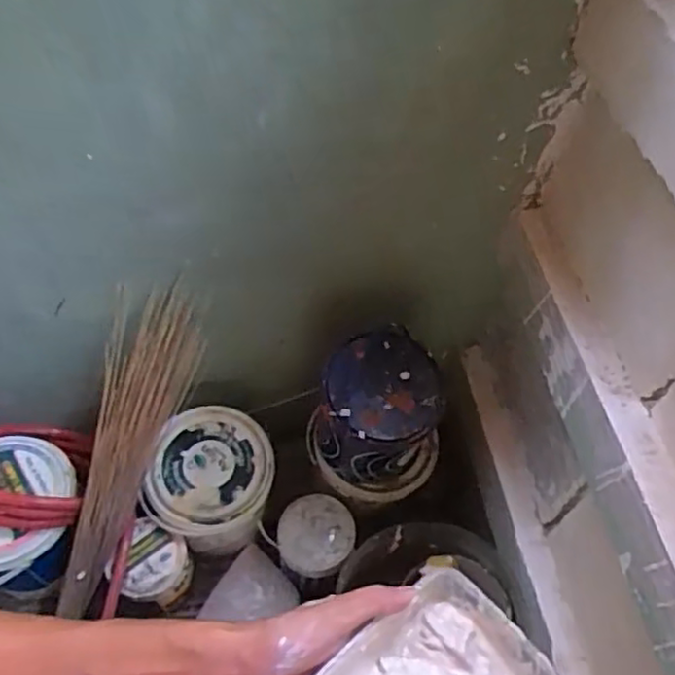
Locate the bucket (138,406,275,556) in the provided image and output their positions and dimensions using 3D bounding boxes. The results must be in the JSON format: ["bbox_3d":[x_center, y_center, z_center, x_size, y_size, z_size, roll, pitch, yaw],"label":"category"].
[{"bbox_3d":[-0.180,0.223,0.985,0.166,0.163,0.176,3,51,-4],"label":"bucket"}]

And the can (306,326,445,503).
[{"bbox_3d":[0.050,0.120,0.890,0.146,0.218,0.144,3,51,-4],"label":"can"}]

